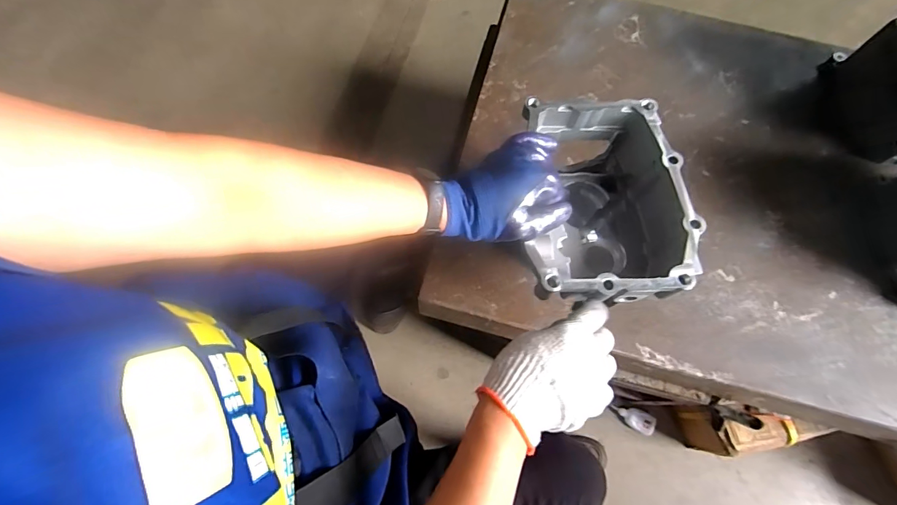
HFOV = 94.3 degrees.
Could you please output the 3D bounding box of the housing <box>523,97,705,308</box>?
[{"bbox_3d":[0.173,-0.044,0.504,0.170,0.132,0.226,3,68,1],"label":"housing"}]

